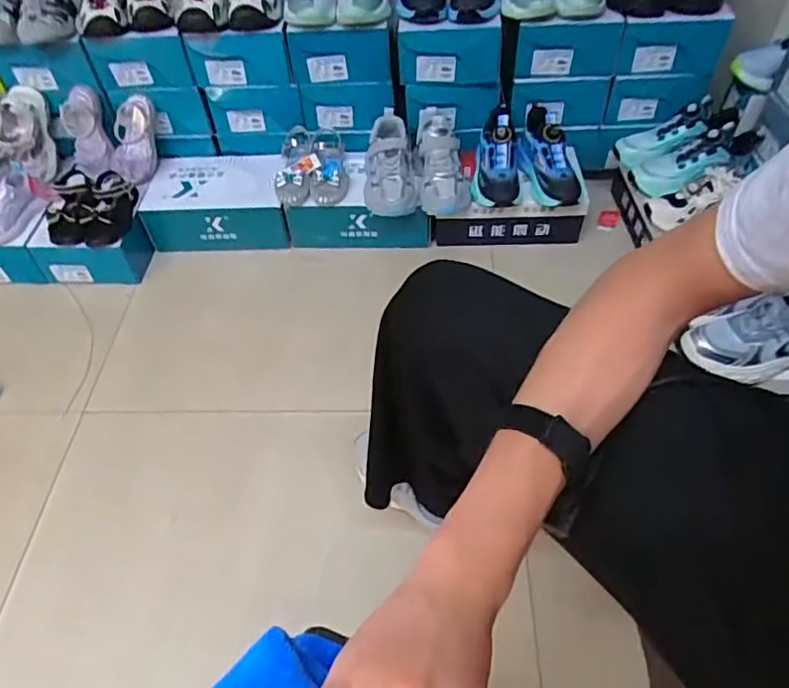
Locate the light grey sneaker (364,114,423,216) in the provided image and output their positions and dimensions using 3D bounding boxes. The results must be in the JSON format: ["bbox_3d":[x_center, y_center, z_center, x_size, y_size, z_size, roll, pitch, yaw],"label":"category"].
[{"bbox_3d":[-0.003,-0.370,1.233,0.118,0.075,0.225,-3,66,2],"label":"light grey sneaker"}]

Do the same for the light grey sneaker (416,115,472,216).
[{"bbox_3d":[0.100,-0.383,1.233,0.103,0.139,0.204,-6,52,0],"label":"light grey sneaker"}]

